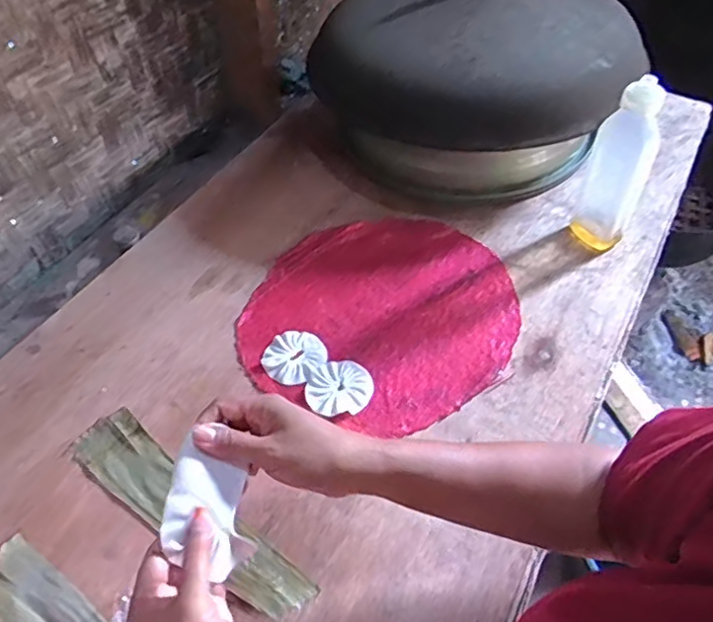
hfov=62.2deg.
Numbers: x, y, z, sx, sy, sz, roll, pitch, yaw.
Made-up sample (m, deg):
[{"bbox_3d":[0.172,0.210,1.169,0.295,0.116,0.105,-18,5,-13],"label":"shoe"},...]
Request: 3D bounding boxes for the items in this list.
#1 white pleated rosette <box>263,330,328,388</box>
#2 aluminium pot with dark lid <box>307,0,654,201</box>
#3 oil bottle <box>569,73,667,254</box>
[{"bbox_3d":[-0.076,0.055,0.713,0.068,0.006,0.074,26,55,25],"label":"white pleated rosette"},{"bbox_3d":[0.189,-0.338,0.879,0.370,0.237,0.340,27,56,24],"label":"aluminium pot with dark lid"},{"bbox_3d":[0.325,-0.174,0.733,0.078,0.217,0.056,22,54,20],"label":"oil bottle"}]

